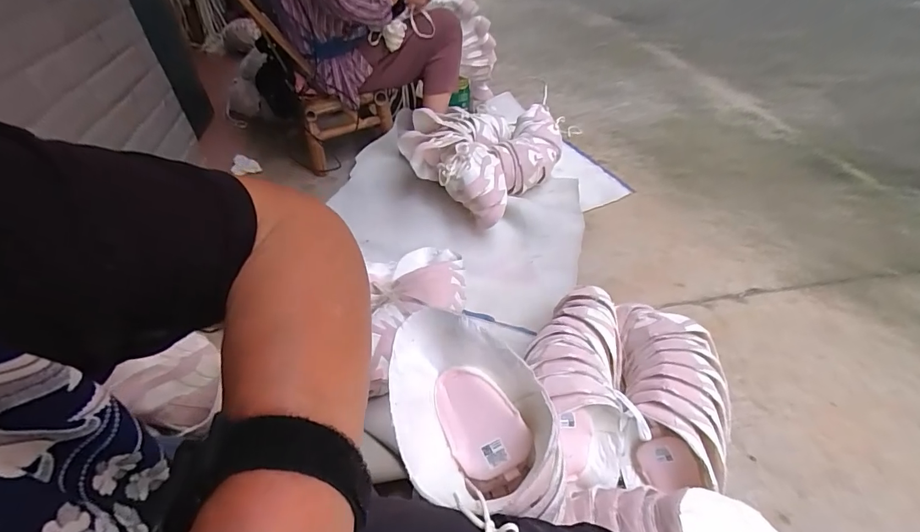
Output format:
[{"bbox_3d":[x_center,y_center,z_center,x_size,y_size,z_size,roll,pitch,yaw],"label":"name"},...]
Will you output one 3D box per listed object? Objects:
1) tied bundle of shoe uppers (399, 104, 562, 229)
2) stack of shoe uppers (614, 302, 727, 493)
[{"bbox_3d":[0.070,-0.339,1.294,0.355,0.171,0.426,24,50,27],"label":"tied bundle of shoe uppers"},{"bbox_3d":[0.365,0.204,0.764,0.155,0.111,0.325,5,44,10],"label":"stack of shoe uppers"}]

